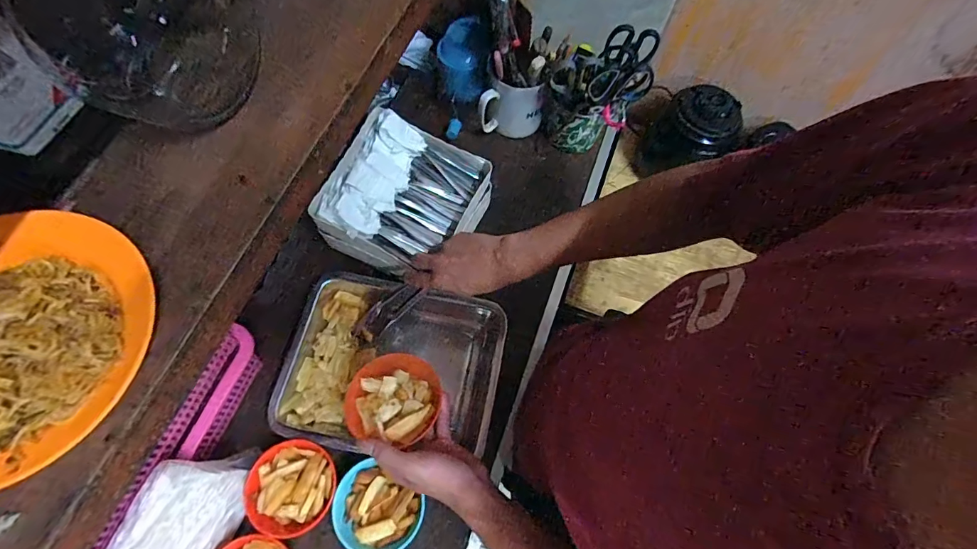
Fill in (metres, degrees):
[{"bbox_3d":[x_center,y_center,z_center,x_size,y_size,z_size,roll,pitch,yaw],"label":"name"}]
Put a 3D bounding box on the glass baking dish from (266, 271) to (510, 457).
[{"bbox_3d":[-0.138,0.136,0.659,0.302,0.065,0.239,10,68,2],"label":"glass baking dish"}]

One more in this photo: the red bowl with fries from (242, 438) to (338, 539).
[{"bbox_3d":[-0.252,0.277,0.571,0.107,0.039,0.107,1,68,-2],"label":"red bowl with fries"}]

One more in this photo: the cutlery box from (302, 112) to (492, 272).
[{"bbox_3d":[-0.130,-0.125,0.680,0.225,0.110,0.208,20,68,6],"label":"cutlery box"}]

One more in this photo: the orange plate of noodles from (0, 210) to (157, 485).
[{"bbox_3d":[-0.368,0.044,0.319,0.195,0.045,0.204,1,68,-2],"label":"orange plate of noodles"}]

